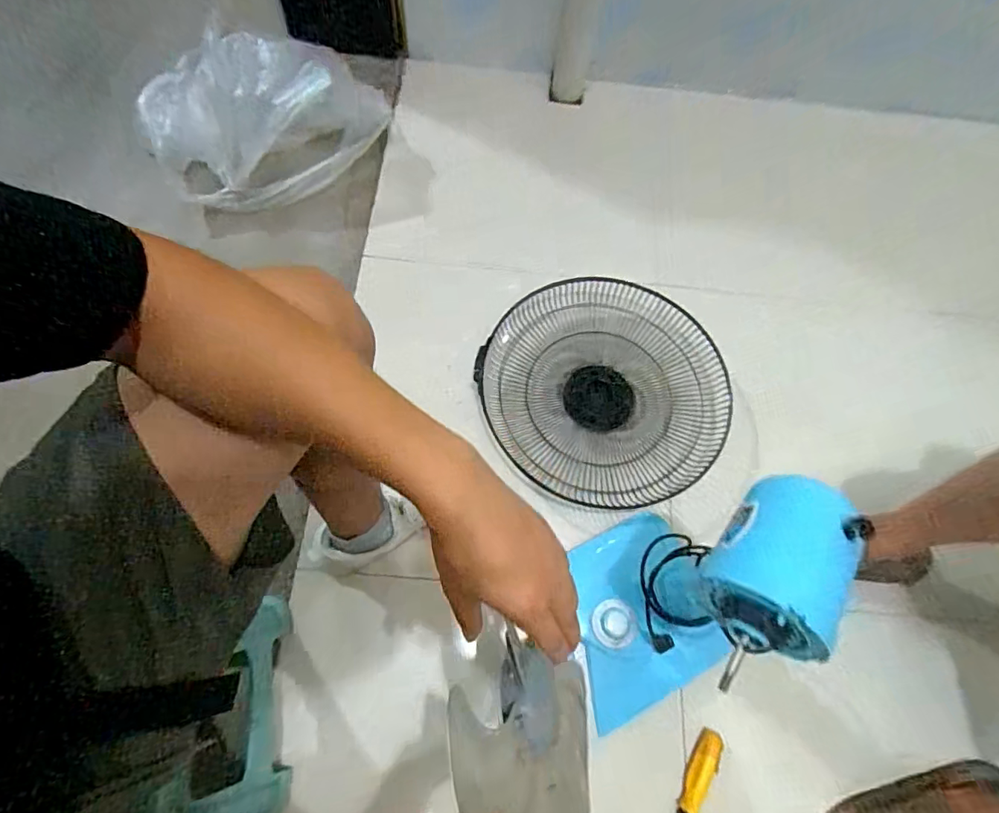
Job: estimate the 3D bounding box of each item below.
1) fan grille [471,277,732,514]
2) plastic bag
[{"bbox_3d":[0.192,-0.033,0.926,0.435,0.062,0.411,1,67,-3],"label":"fan grille"},{"bbox_3d":[-0.446,-0.565,1.027,0.297,0.184,0.402,26,68,8],"label":"plastic bag"}]

